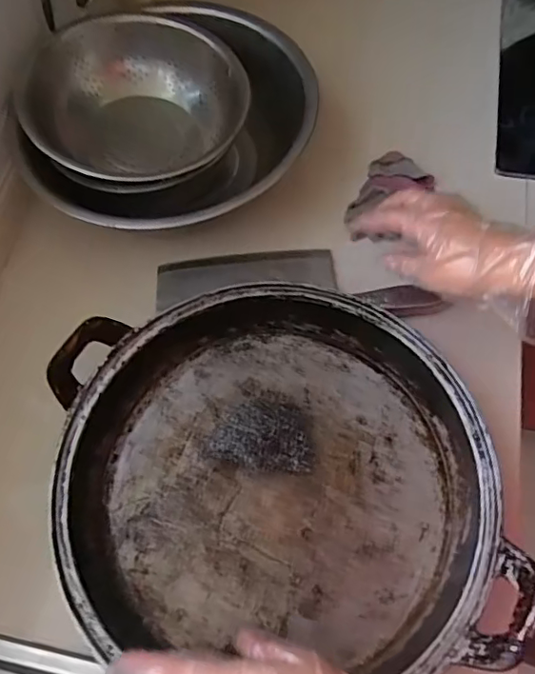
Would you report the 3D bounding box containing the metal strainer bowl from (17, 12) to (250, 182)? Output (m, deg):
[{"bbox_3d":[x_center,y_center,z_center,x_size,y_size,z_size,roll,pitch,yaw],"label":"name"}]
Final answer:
[{"bbox_3d":[-0.135,-0.241,0.610,0.220,0.095,0.219,-1,64,2],"label":"metal strainer bowl"}]

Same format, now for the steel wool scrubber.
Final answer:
[{"bbox_3d":[-0.002,0.081,0.485,0.084,0.041,0.064,7,65,6],"label":"steel wool scrubber"}]

